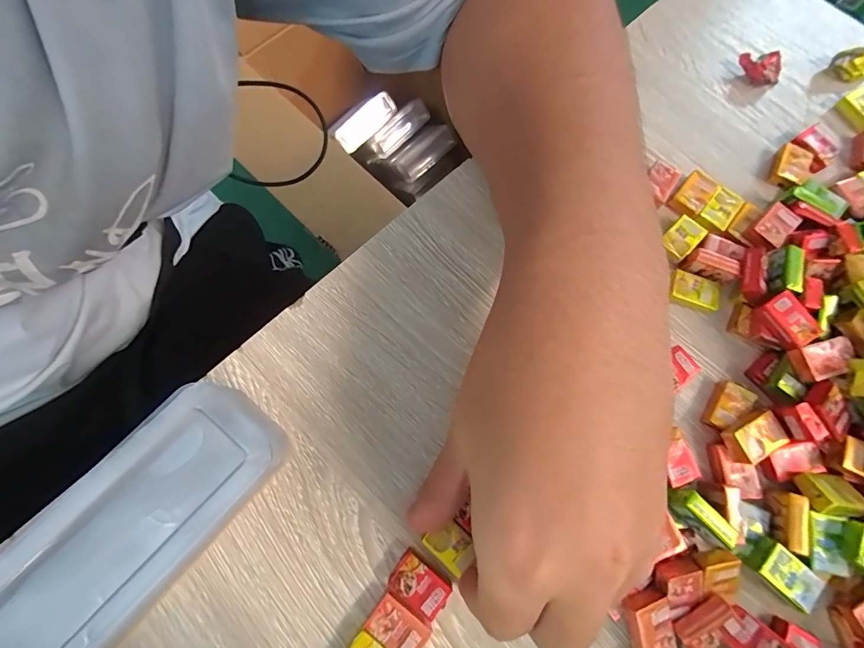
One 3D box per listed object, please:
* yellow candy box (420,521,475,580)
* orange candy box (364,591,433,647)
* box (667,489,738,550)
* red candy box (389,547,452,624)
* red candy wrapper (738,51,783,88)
[{"bbox_3d":[0.009,0.101,0.179,0.022,0.004,0.017,42,79,12],"label":"yellow candy box"},{"bbox_3d":[-0.014,0.133,0.172,0.027,0.008,0.018,39,77,8],"label":"orange candy box"},{"bbox_3d":[0.119,0.086,0.175,0.010,0.015,0.029,-40,79,-12],"label":"box"},{"bbox_3d":[-0.005,0.117,0.177,0.026,0.008,0.019,35,76,8],"label":"red candy box"},{"bbox_3d":[0.224,-0.174,0.266,0.020,0.010,0.027,-10,75,-5],"label":"red candy wrapper"}]

